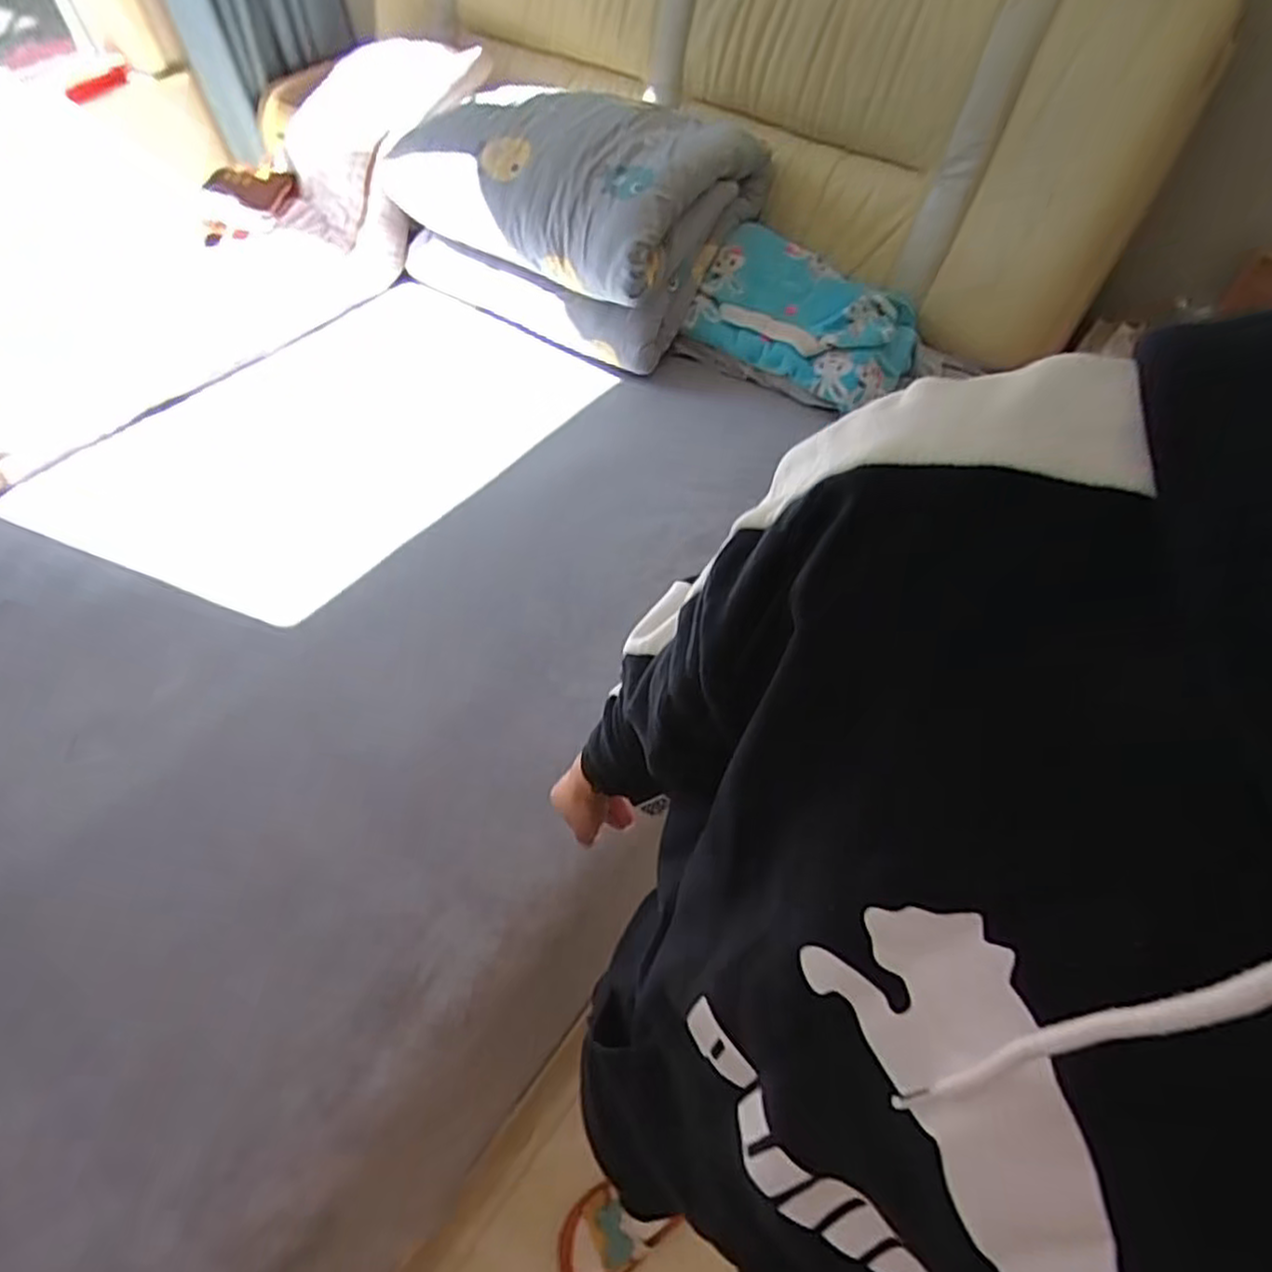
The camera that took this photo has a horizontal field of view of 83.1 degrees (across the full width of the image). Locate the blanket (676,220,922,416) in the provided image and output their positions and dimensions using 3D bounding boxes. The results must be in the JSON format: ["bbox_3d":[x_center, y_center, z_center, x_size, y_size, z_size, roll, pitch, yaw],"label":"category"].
[{"bbox_3d":[0.320,-0.617,1.368,0.426,0.158,0.238,26,58,17],"label":"blanket"}]

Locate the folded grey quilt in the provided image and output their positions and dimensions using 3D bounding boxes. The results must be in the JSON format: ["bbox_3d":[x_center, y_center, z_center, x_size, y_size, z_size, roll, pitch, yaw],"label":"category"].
[{"bbox_3d":[-0.150,-0.869,1.481,0.691,0.373,0.375,30,59,19],"label":"folded grey quilt"}]

